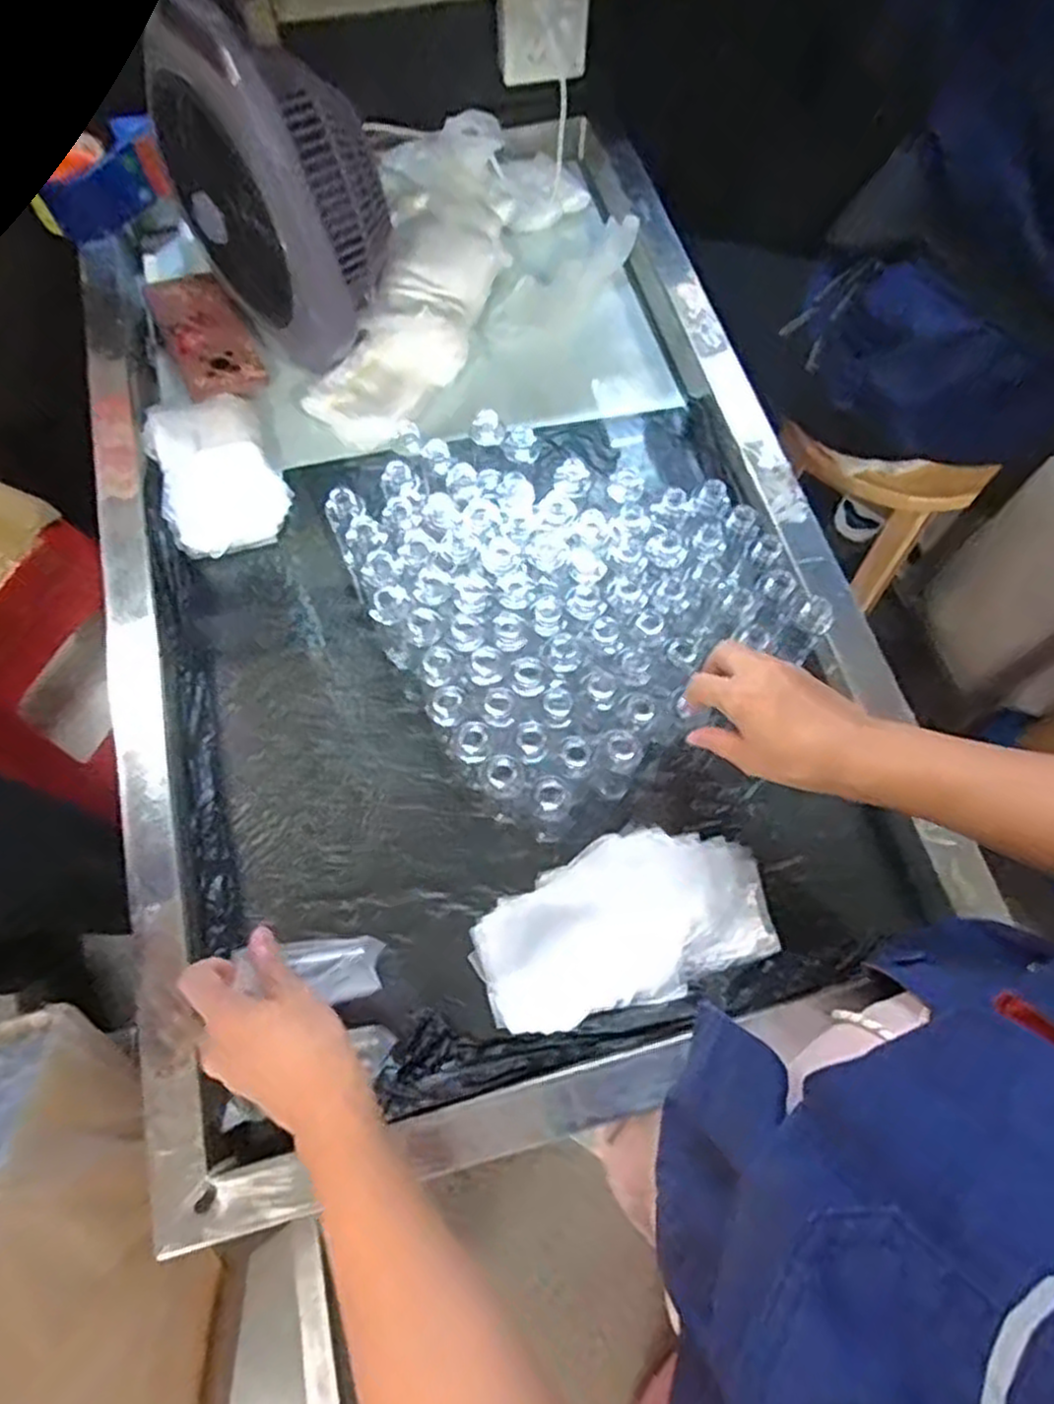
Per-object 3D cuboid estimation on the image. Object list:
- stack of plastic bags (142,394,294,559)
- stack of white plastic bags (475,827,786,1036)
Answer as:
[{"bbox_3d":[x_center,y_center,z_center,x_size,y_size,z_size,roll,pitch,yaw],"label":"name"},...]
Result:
[{"bbox_3d":[-0.290,-0.219,0.714,0.104,0.027,0.165,-25,71,-10],"label":"stack of plastic bags"},{"bbox_3d":[0.071,0.166,0.576,0.217,0.016,0.116,-20,70,-8],"label":"stack of white plastic bags"}]

